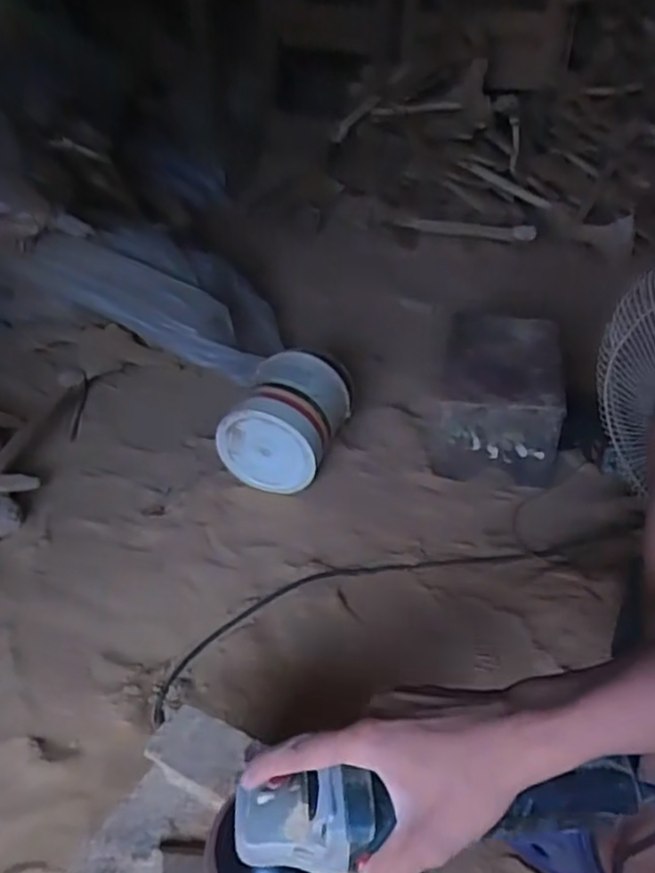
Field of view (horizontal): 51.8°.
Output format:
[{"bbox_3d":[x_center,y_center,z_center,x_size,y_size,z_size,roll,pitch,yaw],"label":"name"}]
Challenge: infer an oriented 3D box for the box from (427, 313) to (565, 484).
[{"bbox_3d":[0.310,-0.071,1.232,0.198,0.190,0.299,6,40,10],"label":"box"}]

